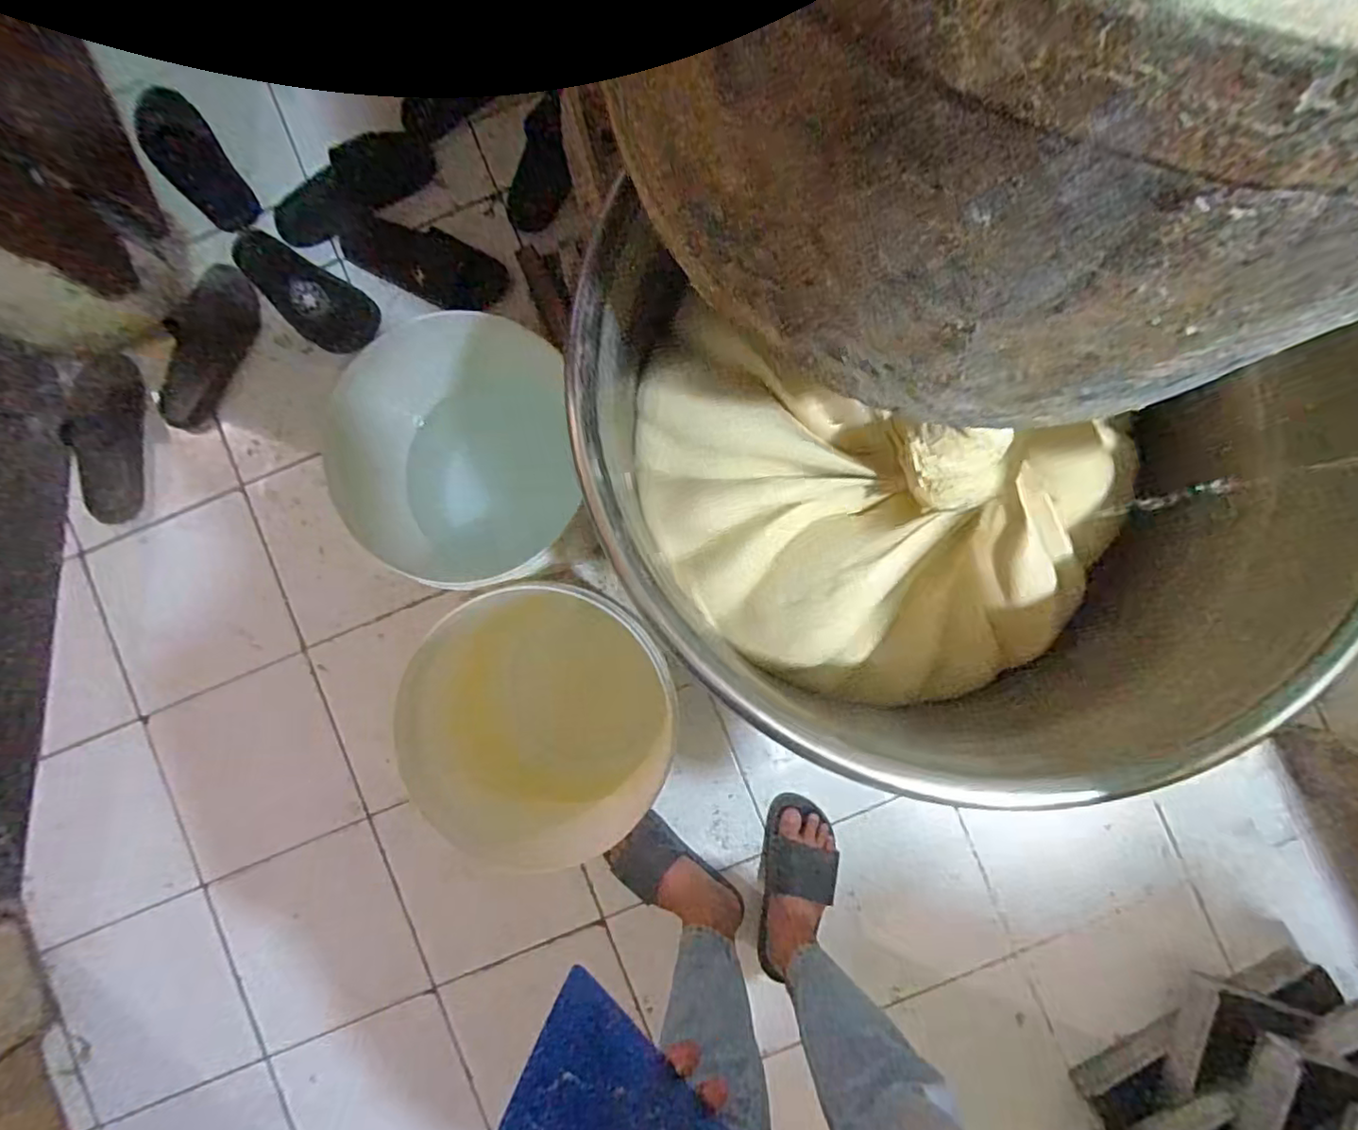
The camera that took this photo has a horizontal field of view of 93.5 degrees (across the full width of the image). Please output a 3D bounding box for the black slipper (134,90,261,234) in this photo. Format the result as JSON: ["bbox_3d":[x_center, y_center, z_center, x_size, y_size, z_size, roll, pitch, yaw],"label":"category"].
[{"bbox_3d":[-0.738,-0.608,0.973,0.093,0.038,0.233,-30,87,1],"label":"black slipper"}]

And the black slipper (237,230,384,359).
[{"bbox_3d":[-0.581,-0.417,0.976,0.242,0.043,0.105,30,89,2],"label":"black slipper"}]

